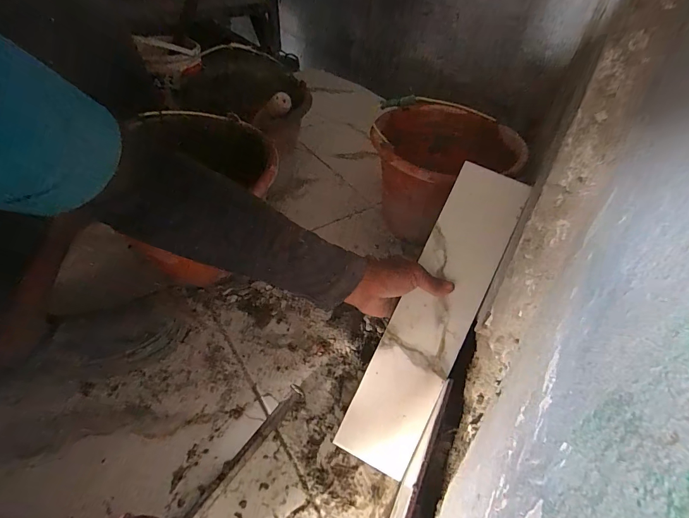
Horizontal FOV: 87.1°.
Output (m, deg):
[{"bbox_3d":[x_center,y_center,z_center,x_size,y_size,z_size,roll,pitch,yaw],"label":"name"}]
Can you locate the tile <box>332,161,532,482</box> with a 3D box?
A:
[{"bbox_3d":[0.112,0.068,0.453,0.088,0.015,0.387,24,85,18],"label":"tile"}]

